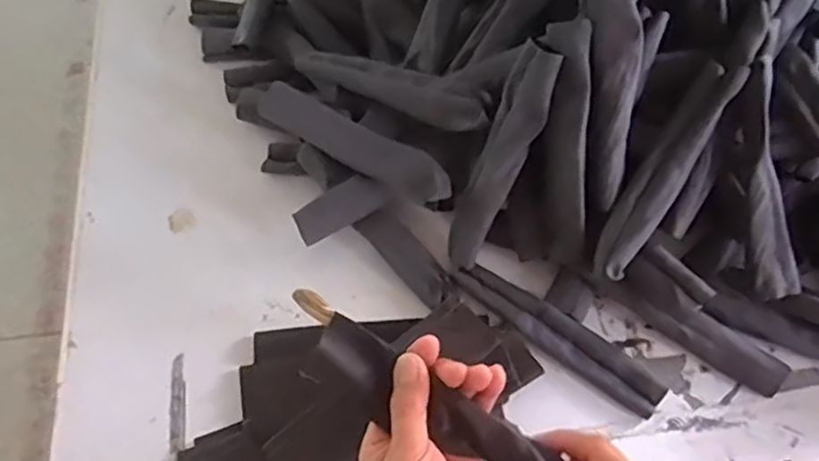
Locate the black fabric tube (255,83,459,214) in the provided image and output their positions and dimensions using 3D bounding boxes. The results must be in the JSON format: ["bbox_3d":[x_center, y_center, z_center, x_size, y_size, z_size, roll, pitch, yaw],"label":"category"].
[{"bbox_3d":[-0.046,-0.070,0.553,0.175,0.029,0.037,25,62,12],"label":"black fabric tube"}]

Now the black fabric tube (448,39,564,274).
[{"bbox_3d":[0.070,-0.054,0.531,0.036,0.180,0.018,26,26,12],"label":"black fabric tube"}]

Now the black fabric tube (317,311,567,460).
[{"bbox_3d":[0.020,0.113,0.410,0.173,0.030,0.032,32,62,-1],"label":"black fabric tube"}]

